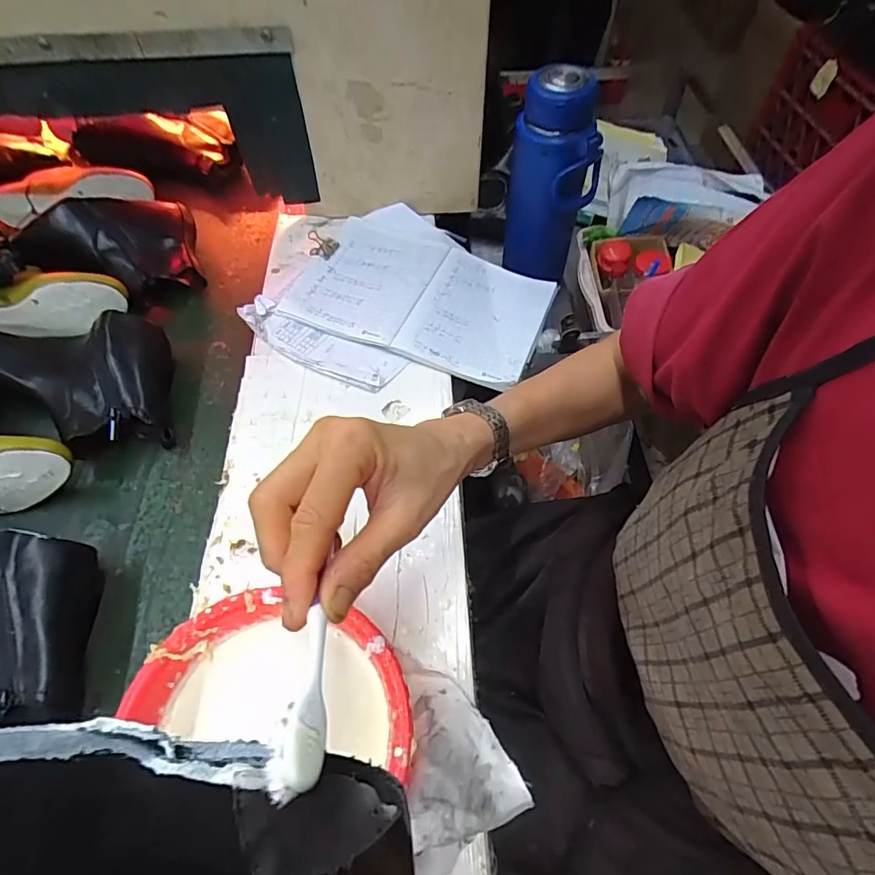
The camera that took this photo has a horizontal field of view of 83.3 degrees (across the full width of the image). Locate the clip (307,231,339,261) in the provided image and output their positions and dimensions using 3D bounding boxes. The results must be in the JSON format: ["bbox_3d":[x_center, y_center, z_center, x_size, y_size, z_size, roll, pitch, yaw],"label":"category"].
[{"bbox_3d":[-0.155,-0.262,0.663,0.039,0.029,0.027,32,64,17],"label":"clip"}]

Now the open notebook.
[{"bbox_3d":[-0.013,-0.199,0.644,0.309,0.019,0.238,19,61,12],"label":"open notebook"}]

